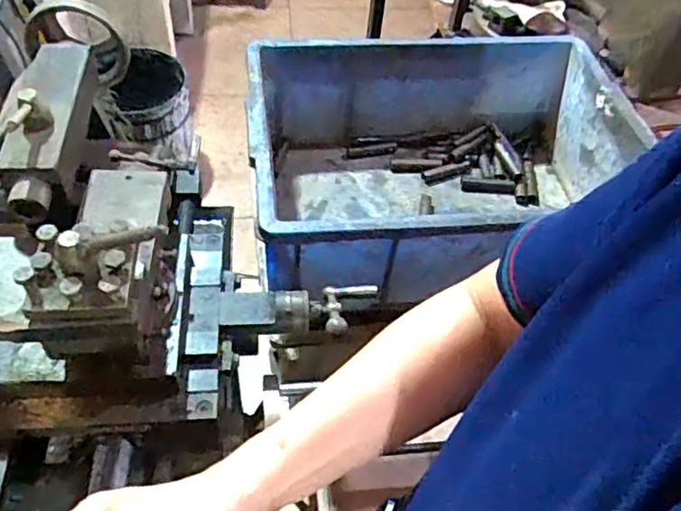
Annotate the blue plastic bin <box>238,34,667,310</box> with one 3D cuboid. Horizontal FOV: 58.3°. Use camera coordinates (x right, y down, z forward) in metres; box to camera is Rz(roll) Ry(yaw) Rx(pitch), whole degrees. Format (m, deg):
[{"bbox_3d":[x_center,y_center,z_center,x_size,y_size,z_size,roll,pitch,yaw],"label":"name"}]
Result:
[{"bbox_3d":[0.126,-0.115,0.801,0.464,0.175,0.350,-3,52,-7],"label":"blue plastic bin"}]

